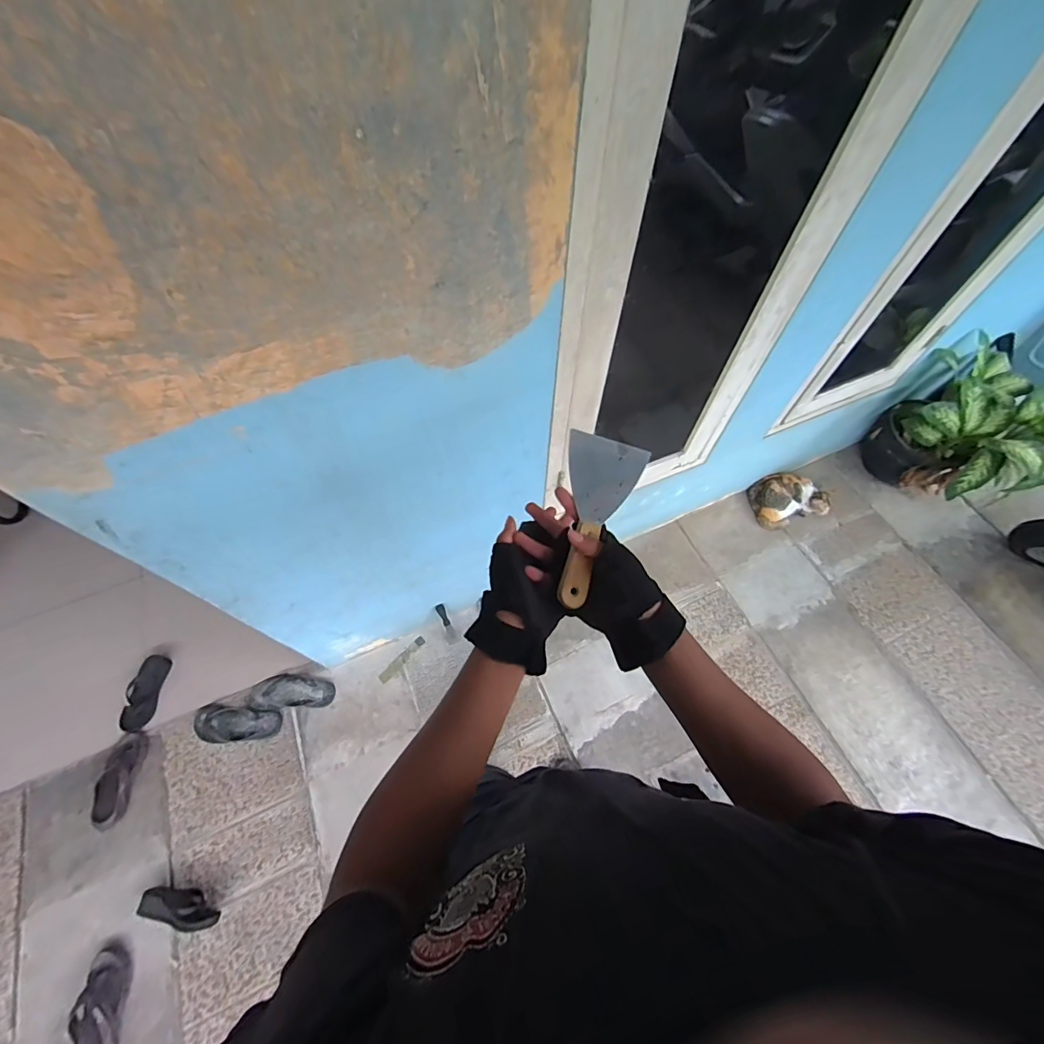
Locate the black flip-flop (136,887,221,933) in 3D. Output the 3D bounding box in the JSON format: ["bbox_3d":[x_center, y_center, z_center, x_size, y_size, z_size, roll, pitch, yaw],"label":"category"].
[{"bbox_3d":[-0.961,1.089,1.270,0.227,0.060,0.073,11,63,5],"label":"black flip-flop"}]

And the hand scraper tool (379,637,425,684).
[{"bbox_3d":[-0.437,0.501,1.643,0.035,0.017,0.201,37,68,17],"label":"hand scraper tool"}]

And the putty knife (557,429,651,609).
[{"bbox_3d":[0.078,-0.002,0.492,0.086,0.025,0.185,13,85,6],"label":"putty knife"}]

